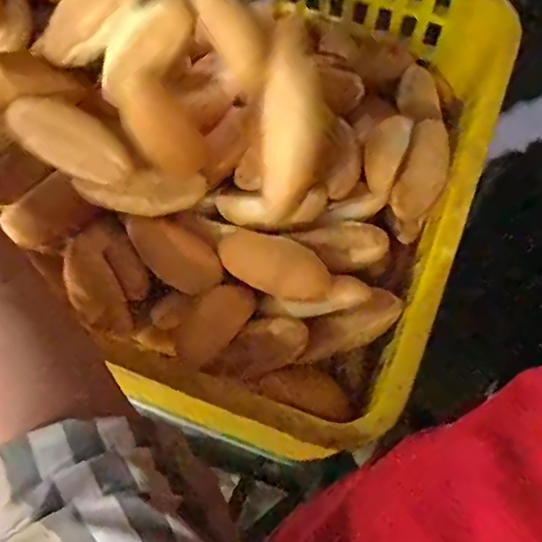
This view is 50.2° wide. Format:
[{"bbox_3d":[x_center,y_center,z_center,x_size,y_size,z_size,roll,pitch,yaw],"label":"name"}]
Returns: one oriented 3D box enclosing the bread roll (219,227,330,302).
[{"bbox_3d":[0.002,-0.003,0.438,0.089,0.031,0.041,28,73,9],"label":"bread roll"}]

